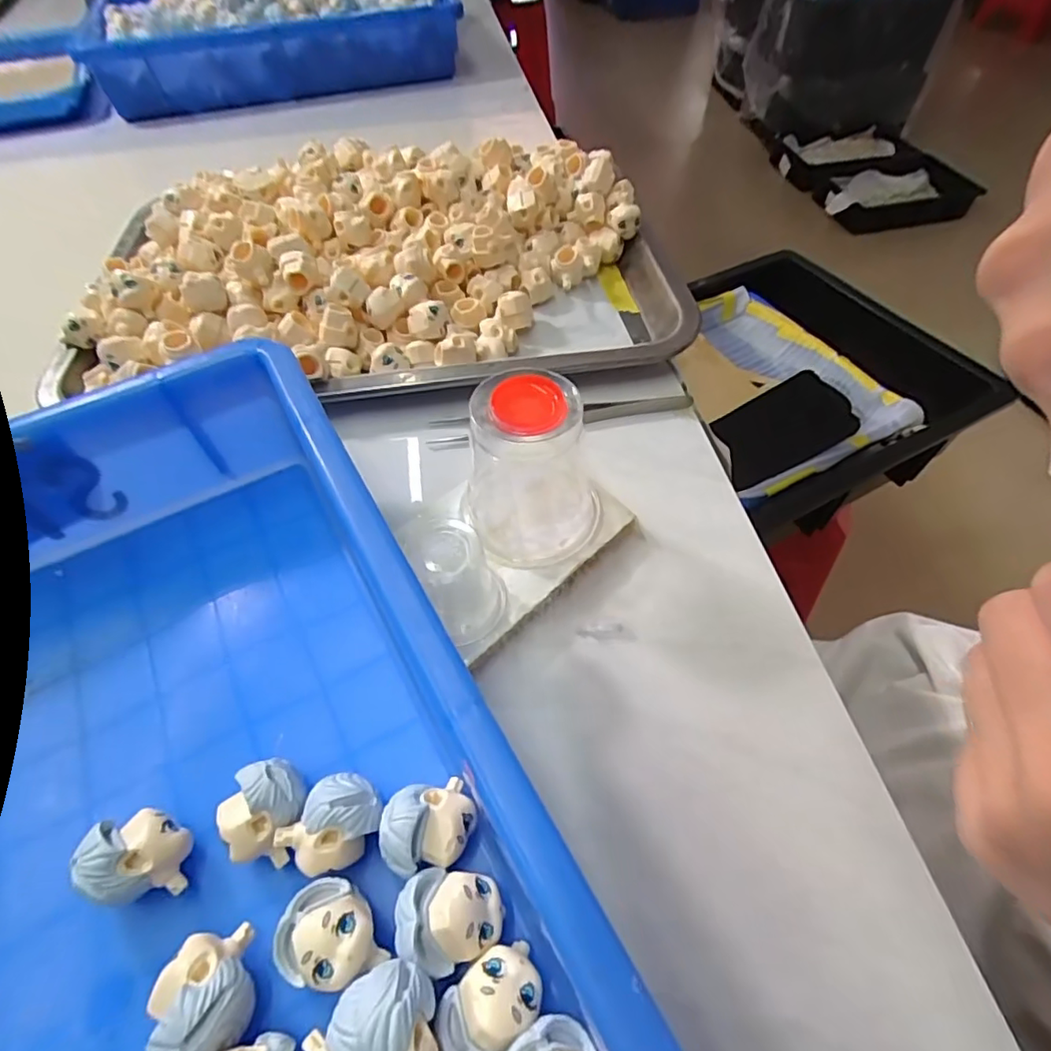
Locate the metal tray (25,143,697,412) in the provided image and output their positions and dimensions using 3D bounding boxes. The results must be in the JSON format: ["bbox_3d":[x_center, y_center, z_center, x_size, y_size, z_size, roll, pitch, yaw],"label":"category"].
[{"bbox_3d":[-0.086,-0.164,0.334,0.345,0.043,0.219,-5,53,-10],"label":"metal tray"}]

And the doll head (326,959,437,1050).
[{"bbox_3d":[-0.032,0.118,0.130,0.023,0.023,0.027,-9,54,-5],"label":"doll head"}]

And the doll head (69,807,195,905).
[{"bbox_3d":[-0.112,0.098,0.167,0.025,0.027,0.023,-1,54,1],"label":"doll head"}]

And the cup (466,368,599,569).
[{"bbox_3d":[0.005,-0.024,0.221,0.051,0.066,0.053,-1,54,1],"label":"cup"}]

